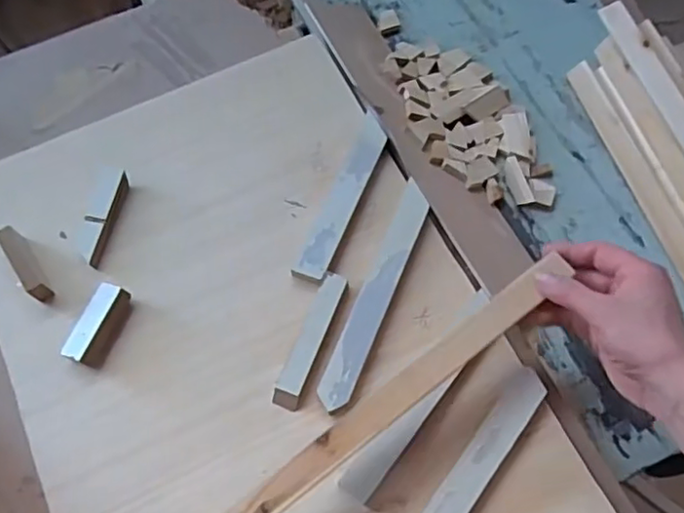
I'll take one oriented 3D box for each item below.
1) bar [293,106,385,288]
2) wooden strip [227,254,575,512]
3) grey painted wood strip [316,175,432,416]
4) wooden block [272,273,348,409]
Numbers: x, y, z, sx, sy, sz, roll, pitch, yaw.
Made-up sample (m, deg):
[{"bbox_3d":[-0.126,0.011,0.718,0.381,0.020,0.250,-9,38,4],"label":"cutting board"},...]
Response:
[{"bbox_3d":[0.001,-0.061,0.637,0.036,0.014,0.189,20,69,10],"label":"bar"},{"bbox_3d":[0.031,0.122,0.493,0.379,0.008,0.028,-36,92,-11],"label":"wooden strip"},{"bbox_3d":[0.034,0.032,0.597,0.031,0.011,0.234,21,70,10],"label":"grey painted wood strip"},{"bbox_3d":[-0.028,0.075,0.581,0.025,0.016,0.131,20,69,9],"label":"wooden block"}]

